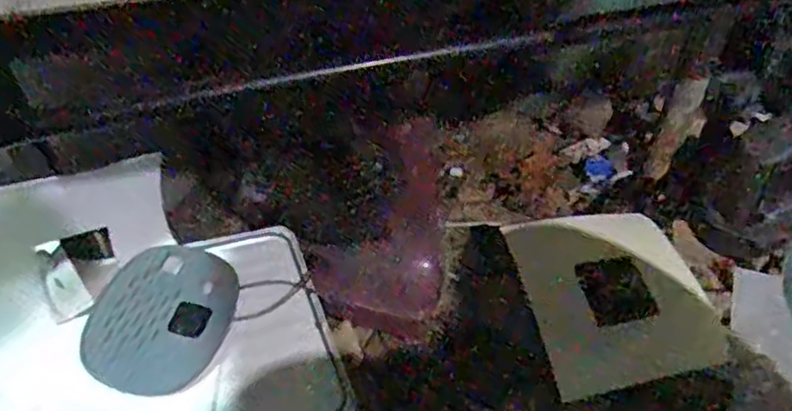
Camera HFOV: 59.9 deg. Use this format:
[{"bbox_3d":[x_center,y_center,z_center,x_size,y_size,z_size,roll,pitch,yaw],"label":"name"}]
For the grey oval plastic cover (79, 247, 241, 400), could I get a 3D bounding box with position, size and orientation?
[{"bbox_3d":[-0.272,0.128,0.809,0.149,0.012,0.191,13,50,-6],"label":"grey oval plastic cover"}]

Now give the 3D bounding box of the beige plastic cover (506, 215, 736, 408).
[{"bbox_3d":[0.306,0.125,0.969,0.235,0.095,0.258,-15,50,-12],"label":"beige plastic cover"}]

